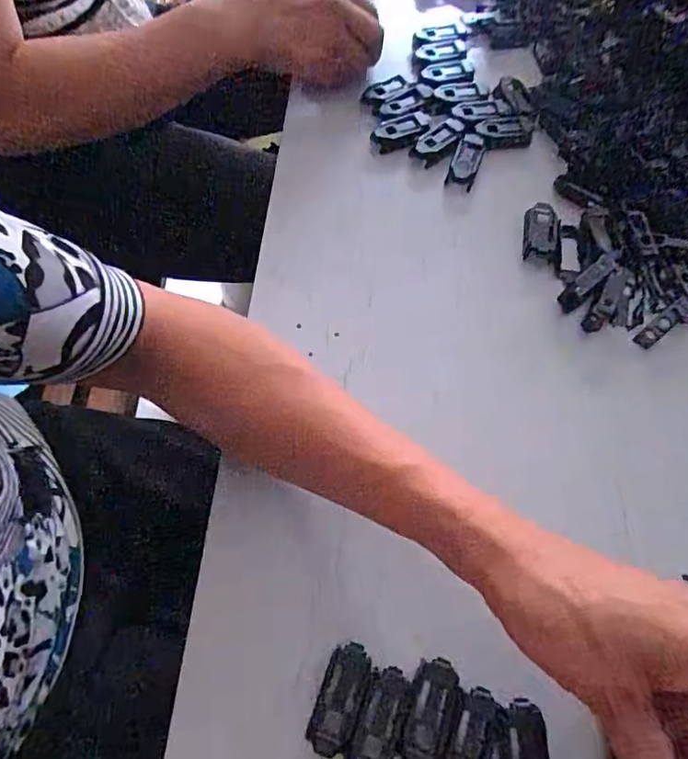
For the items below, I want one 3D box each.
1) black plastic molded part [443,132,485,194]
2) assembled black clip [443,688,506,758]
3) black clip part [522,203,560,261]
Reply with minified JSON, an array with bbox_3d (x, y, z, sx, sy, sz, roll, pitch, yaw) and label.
[{"bbox_3d":[0.099,-0.177,0.422,0.022,0.005,0.056,20,67,7],"label":"black plastic molded part"},{"bbox_3d":[0.063,0.183,0.263,0.023,0.014,0.050,24,68,8],"label":"assembled black clip"},{"bbox_3d":[0.148,-0.112,0.394,0.024,0.005,0.049,3,67,21],"label":"black clip part"}]

